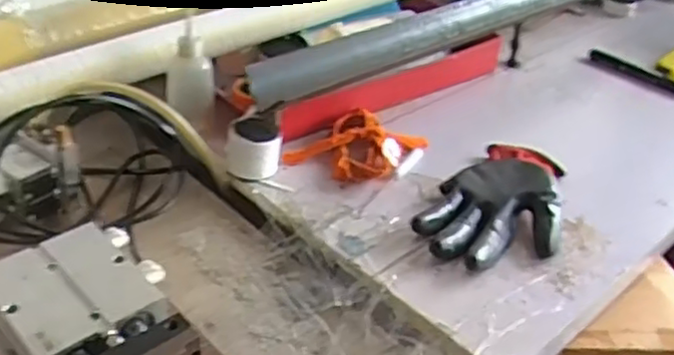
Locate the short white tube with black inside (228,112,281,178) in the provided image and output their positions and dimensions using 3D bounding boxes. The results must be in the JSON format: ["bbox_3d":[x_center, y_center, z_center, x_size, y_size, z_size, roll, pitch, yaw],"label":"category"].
[{"bbox_3d":[-0.082,-0.030,0.694,0.053,0.048,0.046,1,36,-6],"label":"short white tube with black inside"}]

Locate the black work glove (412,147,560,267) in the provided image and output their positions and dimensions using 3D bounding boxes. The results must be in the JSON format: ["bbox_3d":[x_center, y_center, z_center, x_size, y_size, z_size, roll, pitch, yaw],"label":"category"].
[{"bbox_3d":[0.160,0.022,0.673,0.115,0.029,0.205,19,38,19],"label":"black work glove"}]

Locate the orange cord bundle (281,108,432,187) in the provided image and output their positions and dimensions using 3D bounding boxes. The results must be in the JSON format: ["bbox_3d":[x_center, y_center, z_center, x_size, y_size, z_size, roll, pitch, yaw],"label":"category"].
[{"bbox_3d":[0.024,-0.034,0.732,0.095,0.022,0.122,28,41,28],"label":"orange cord bundle"}]

